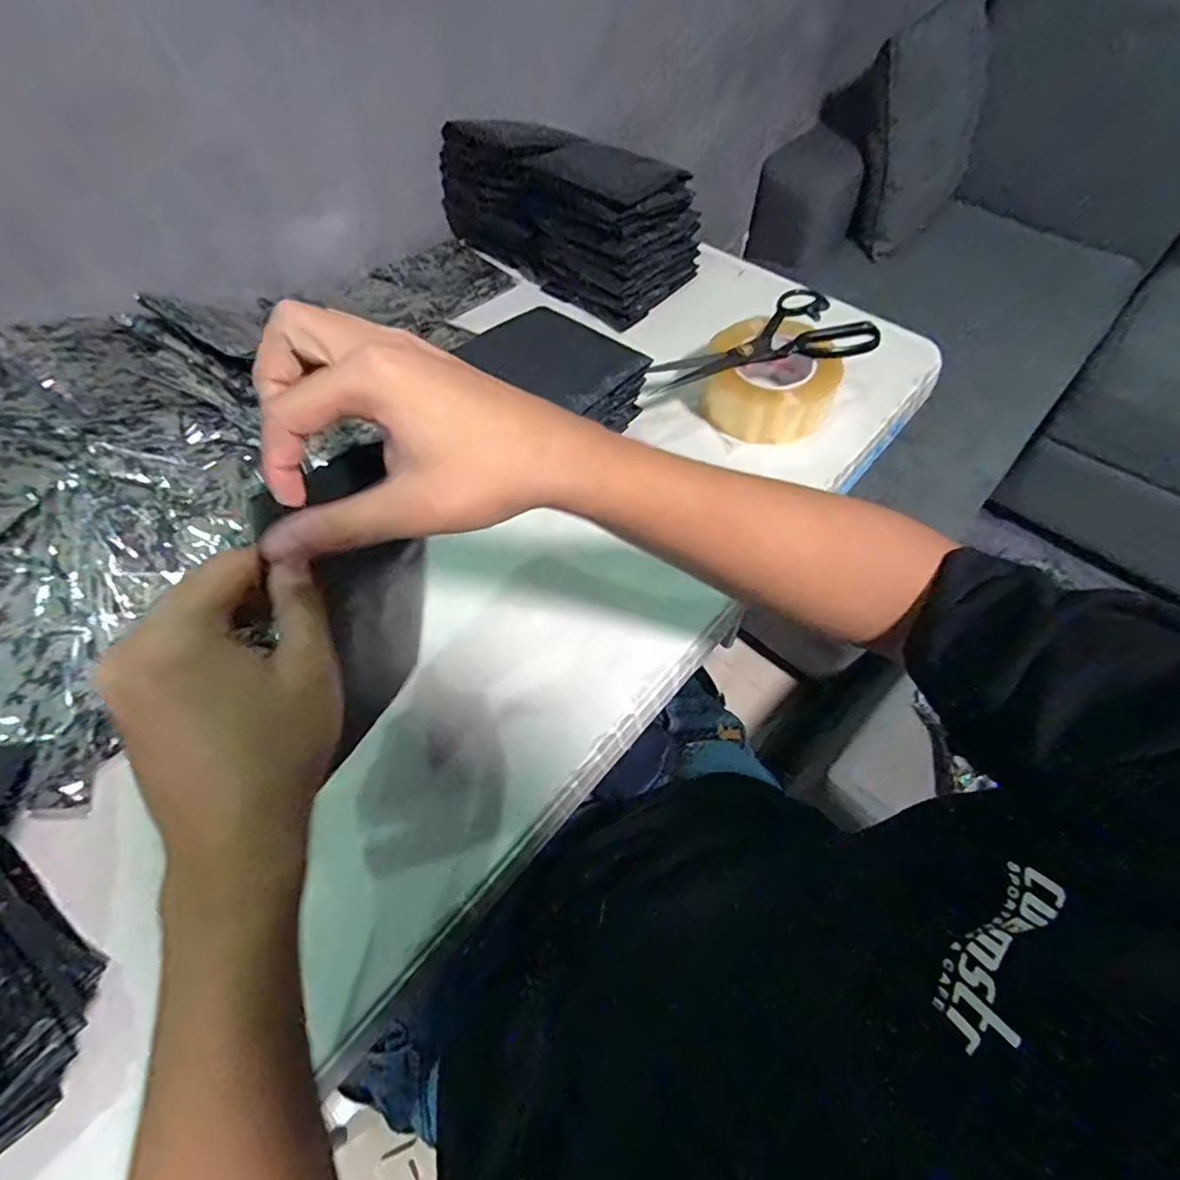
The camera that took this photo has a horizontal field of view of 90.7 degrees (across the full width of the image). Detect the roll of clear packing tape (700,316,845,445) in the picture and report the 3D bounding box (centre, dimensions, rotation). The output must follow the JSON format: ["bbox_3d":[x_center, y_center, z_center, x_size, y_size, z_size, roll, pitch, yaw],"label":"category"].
[{"bbox_3d":[0.182,-0.216,0.586,0.130,0.060,0.125,-1,59,1],"label":"roll of clear packing tape"}]

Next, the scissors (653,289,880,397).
[{"bbox_3d":[0.162,-0.256,0.586,0.223,0.025,0.112,-11,59,-5],"label":"scissors"}]

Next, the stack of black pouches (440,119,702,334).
[{"bbox_3d":[-0.029,-0.461,0.696,0.307,0.134,0.137,38,67,22],"label":"stack of black pouches"}]

